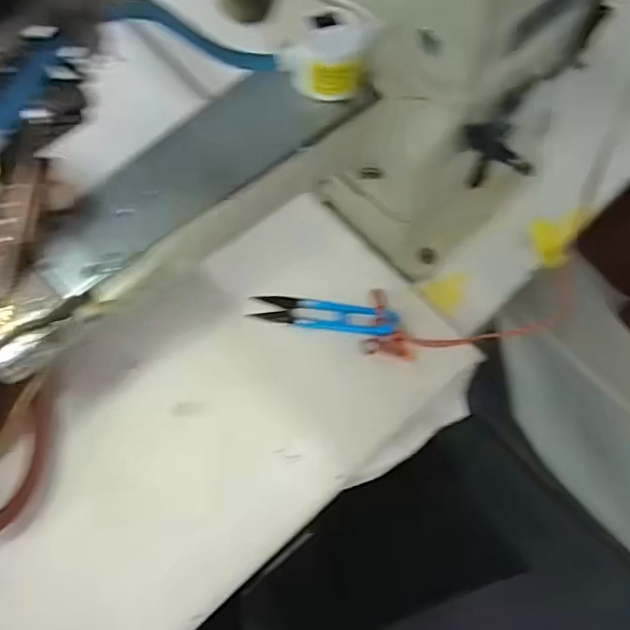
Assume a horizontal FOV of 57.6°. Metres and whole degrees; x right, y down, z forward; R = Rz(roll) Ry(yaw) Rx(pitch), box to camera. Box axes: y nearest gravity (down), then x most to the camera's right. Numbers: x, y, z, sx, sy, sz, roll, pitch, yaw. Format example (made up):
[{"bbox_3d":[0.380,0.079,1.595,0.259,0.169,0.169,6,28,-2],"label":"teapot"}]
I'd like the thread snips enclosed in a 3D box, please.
[{"bbox_3d":[0.006,-0.001,0.396,0.101,0.009,0.021,7,66,4],"label":"thread snips"}]

